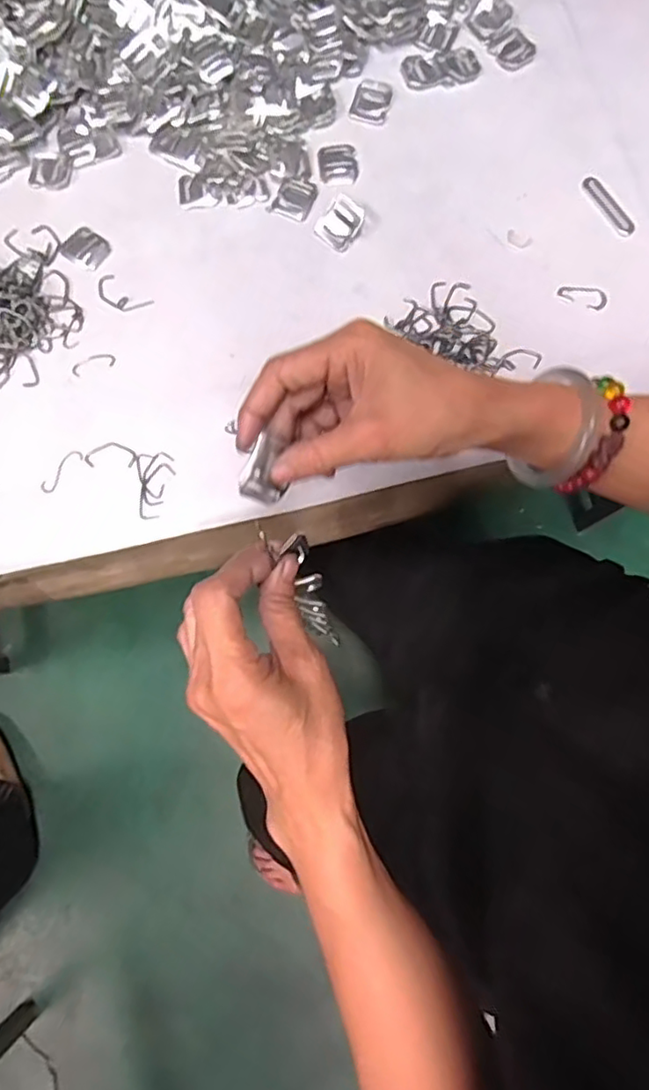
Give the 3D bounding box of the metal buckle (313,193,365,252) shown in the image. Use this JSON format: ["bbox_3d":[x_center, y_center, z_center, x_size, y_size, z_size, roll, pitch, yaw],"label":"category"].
[{"bbox_3d":[0.013,-0.255,0.494,0.027,0.013,0.036,38,82,8],"label":"metal buckle"}]

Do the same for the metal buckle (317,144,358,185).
[{"bbox_3d":[0.011,-0.314,0.513,0.031,0.004,0.037,-6,79,0],"label":"metal buckle"}]

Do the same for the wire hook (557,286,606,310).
[{"bbox_3d":[0.200,-0.194,0.483,0.036,0.004,0.017,26,81,6],"label":"wire hook"}]

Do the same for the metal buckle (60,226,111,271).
[{"bbox_3d":[-0.192,-0.240,0.505,0.034,0.004,0.029,34,82,8],"label":"metal buckle"}]

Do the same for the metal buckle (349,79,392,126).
[{"bbox_3d":[0.039,-0.370,0.522,0.031,0.006,0.036,20,80,5],"label":"metal buckle"}]

